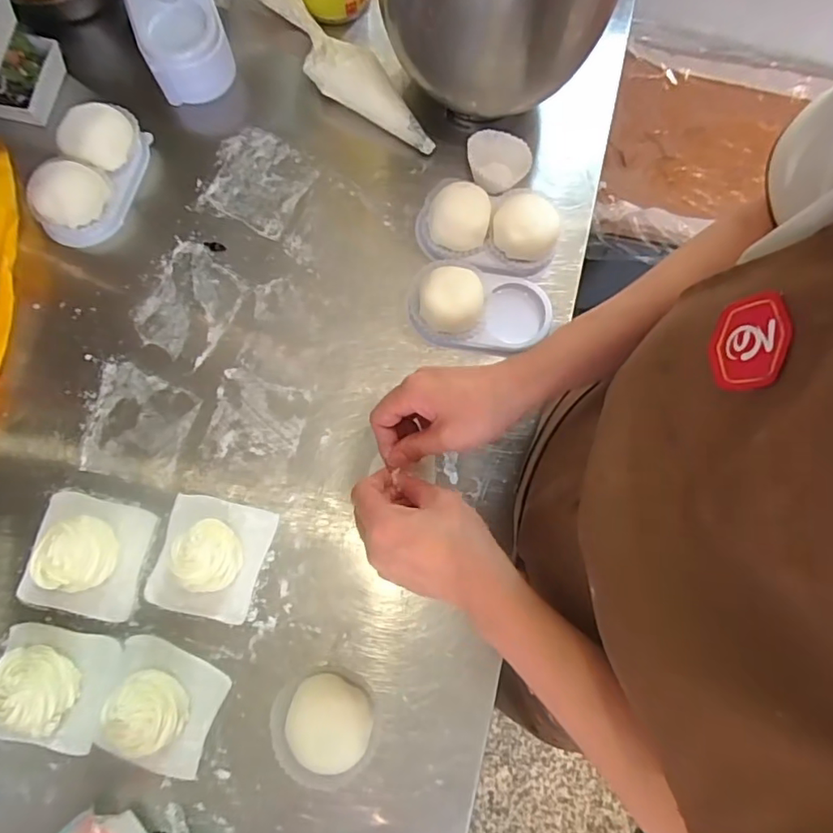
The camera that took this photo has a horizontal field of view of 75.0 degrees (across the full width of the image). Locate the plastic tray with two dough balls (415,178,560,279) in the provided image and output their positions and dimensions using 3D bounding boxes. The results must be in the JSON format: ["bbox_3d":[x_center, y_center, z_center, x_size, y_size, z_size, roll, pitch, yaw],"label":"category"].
[{"bbox_3d":[0.074,-0.197,0.550,0.141,0.048,0.091,14,79,2],"label":"plastic tray with two dough balls"}]

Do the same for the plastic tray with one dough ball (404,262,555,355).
[{"bbox_3d":[0.065,-0.109,0.533,0.139,0.047,0.081,5,79,0],"label":"plastic tray with one dough ball"}]

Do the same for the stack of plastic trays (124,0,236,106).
[{"bbox_3d":[-0.255,-0.416,0.574,0.091,0.052,0.145,-22,81,-5],"label":"stack of plastic trays"}]

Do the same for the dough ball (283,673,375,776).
[{"bbox_3d":[-0.075,0.261,0.466,0.069,0.037,0.066,0,79,-1],"label":"dough ball"}]

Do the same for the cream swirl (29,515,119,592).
[{"bbox_3d":[-0.297,0.120,0.476,0.060,0.048,0.063,-15,80,-4],"label":"cream swirl"}]

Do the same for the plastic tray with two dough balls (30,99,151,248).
[{"bbox_3d":[-0.331,-0.248,0.548,0.075,0.046,0.147,15,79,2],"label":"plastic tray with two dough balls"}]

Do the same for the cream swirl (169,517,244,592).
[{"bbox_3d":[-0.181,0.121,0.476,0.051,0.050,0.054,0,79,-1],"label":"cream swirl"}]

